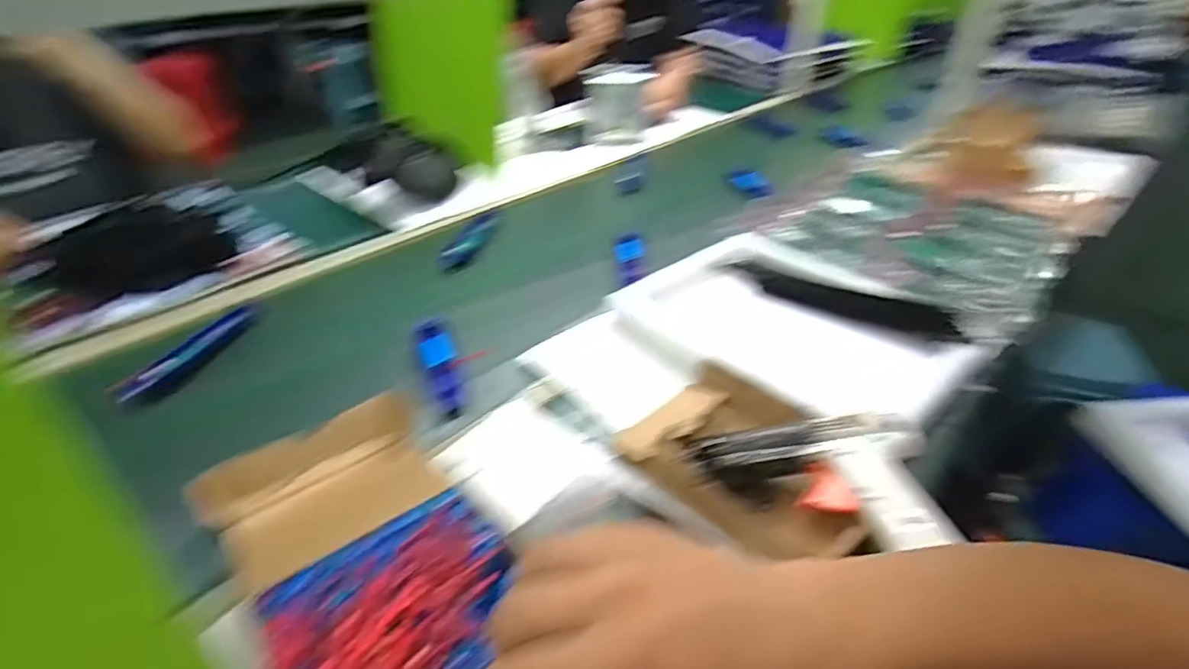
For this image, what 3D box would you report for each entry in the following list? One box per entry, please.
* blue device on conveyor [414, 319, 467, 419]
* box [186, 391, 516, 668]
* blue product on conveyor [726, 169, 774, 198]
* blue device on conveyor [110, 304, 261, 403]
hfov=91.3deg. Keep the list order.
[{"bbox_3d":[-0.177,0.035,0.677,0.042,0.030,0.163,-13,39,-19],"label":"blue device on conveyor"},{"bbox_3d":[-0.182,0.157,0.446,0.183,0.072,0.323,-22,42,-29],"label":"box"},{"bbox_3d":[0.316,-0.306,1.177,0.094,0.046,0.029,22,40,25],"label":"blue product on conveyor"},{"bbox_3d":[-0.467,0.022,0.687,0.012,0.041,0.194,11,37,12],"label":"blue device on conveyor"}]

